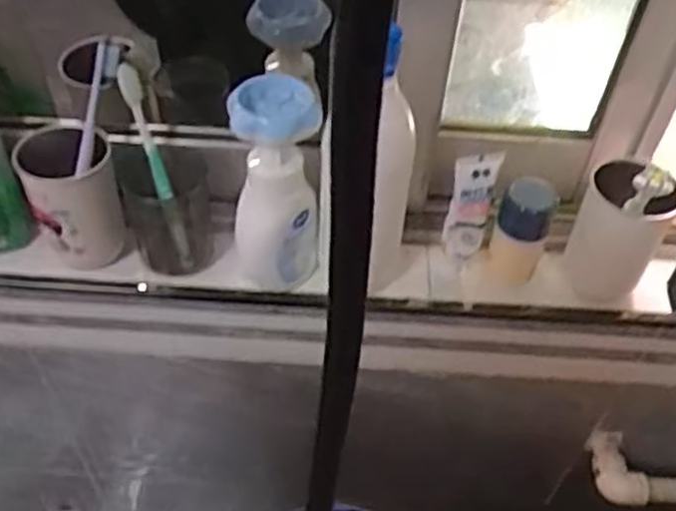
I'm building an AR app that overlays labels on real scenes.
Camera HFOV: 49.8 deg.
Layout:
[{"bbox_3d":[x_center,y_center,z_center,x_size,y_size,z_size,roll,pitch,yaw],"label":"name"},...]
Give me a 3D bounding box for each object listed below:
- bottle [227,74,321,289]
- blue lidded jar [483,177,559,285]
[{"bbox_3d":[-0.052,-0.060,0.612,0.068,0.172,0.079,-1,49,-4],"label":"bottle"},{"bbox_3d":[0.167,-0.021,0.664,0.048,0.098,0.048,2,49,-2],"label":"blue lidded jar"}]

